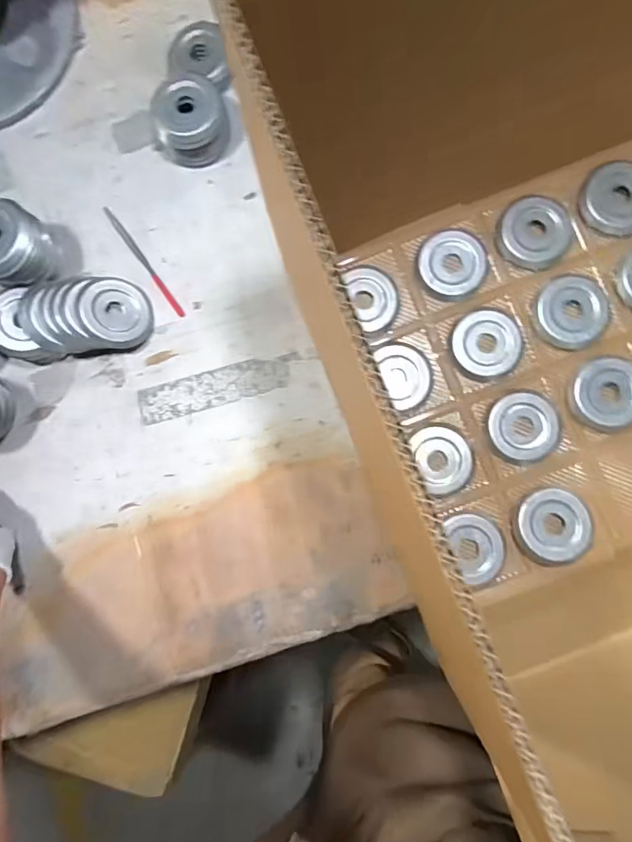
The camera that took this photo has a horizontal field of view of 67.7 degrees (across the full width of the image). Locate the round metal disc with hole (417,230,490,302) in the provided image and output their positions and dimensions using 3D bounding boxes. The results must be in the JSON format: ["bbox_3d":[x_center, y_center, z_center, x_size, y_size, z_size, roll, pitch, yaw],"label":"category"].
[{"bbox_3d":[0.157,-0.180,0.535,0.079,0.014,0.077,0,86,6],"label":"round metal disc with hole"}]

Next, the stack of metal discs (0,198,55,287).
[{"bbox_3d":[-0.348,-0.199,0.550,0.083,0.087,0.077,3,85,4],"label":"stack of metal discs"}]

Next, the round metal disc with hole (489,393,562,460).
[{"bbox_3d":[0.229,0.006,0.518,0.073,0.012,0.072,0,86,6],"label":"round metal disc with hole"}]

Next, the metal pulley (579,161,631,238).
[{"bbox_3d":[0.344,-0.254,0.534,0.078,0.020,0.076,0,86,6],"label":"metal pulley"}]

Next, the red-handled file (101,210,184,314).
[{"bbox_3d":[-0.214,-0.198,0.581,0.009,0.005,0.177,-36,83,2],"label":"red-handled file"}]

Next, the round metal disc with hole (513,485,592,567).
[{"bbox_3d":[0.253,0.111,0.499,0.073,0.013,0.076,-4,70,11],"label":"round metal disc with hole"}]

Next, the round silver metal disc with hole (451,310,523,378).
[{"bbox_3d":[0.192,-0.087,0.531,0.074,0.006,0.073,0,86,6],"label":"round silver metal disc with hole"}]

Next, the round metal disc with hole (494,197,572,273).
[{"bbox_3d":[0.248,-0.215,0.538,0.079,0.011,0.082,0,86,6],"label":"round metal disc with hole"}]

